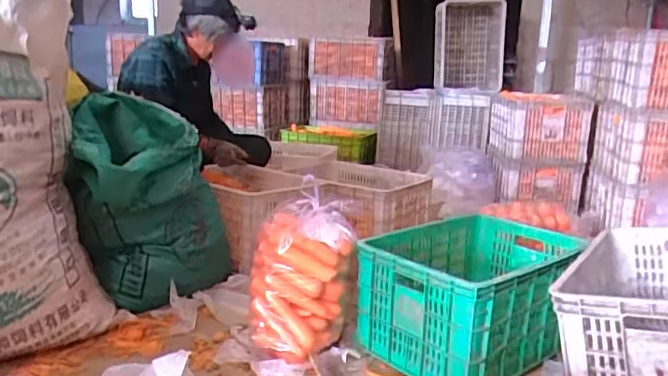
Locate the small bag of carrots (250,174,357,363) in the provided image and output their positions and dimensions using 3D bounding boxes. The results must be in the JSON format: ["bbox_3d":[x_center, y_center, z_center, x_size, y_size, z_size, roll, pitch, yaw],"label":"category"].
[{"bbox_3d":[-0.070,0.208,1.307,0.209,0.321,0.228,7,14,24],"label":"small bag of carrots"}]

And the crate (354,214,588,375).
[{"bbox_3d":[0.341,0.243,1.367,0.540,0.246,0.377,-11,17,-43],"label":"crate"}]

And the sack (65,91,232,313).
[{"bbox_3d":[-0.523,0.026,1.510,0.320,0.499,0.366,6,13,19],"label":"sack"}]

